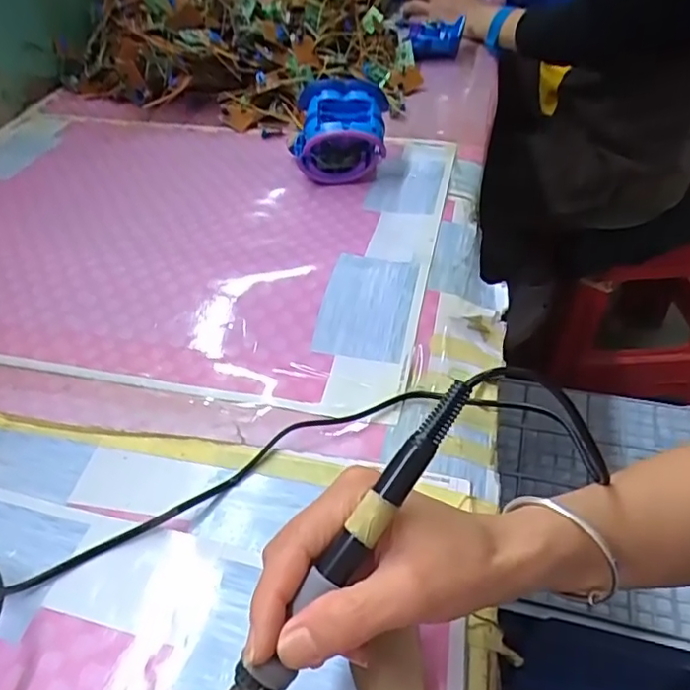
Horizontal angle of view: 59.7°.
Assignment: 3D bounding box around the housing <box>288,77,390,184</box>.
[{"bbox_3d":[-0.006,-0.213,0.606,0.095,0.081,0.090,-2,44,1],"label":"housing"}]

